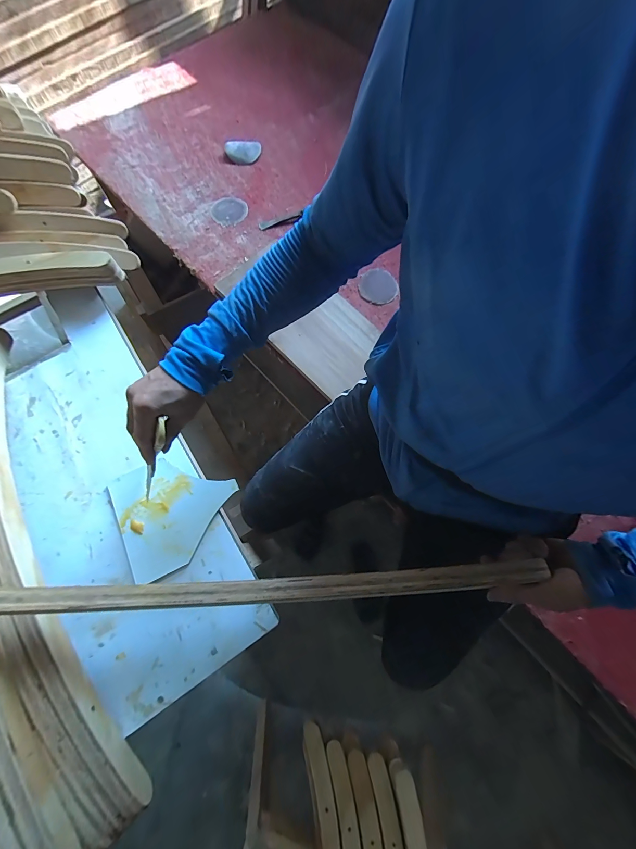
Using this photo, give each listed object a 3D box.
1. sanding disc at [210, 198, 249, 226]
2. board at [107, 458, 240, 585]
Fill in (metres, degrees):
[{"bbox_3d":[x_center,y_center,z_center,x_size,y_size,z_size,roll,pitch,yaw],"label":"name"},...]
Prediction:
[{"bbox_3d":[-0.233,-0.557,0.849,0.091,0.004,0.092,0,73,2],"label":"sanding disc"},{"bbox_3d":[-0.236,0.134,0.544,0.192,0.010,0.177,-28,75,-6],"label":"board"}]

